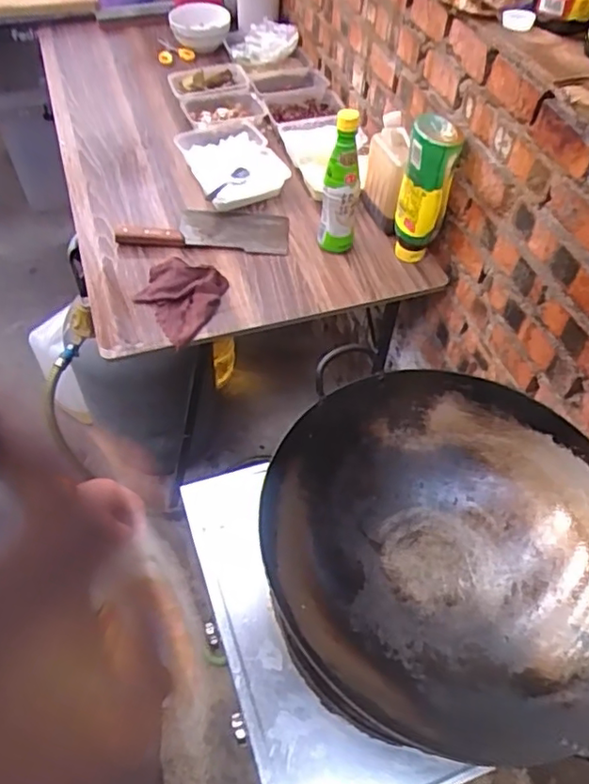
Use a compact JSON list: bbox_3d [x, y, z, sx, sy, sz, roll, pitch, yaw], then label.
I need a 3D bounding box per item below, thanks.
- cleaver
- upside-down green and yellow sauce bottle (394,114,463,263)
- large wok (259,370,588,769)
[{"bbox_3d":[-0.165,-0.305,1.118,0.306,0.020,0.107,4,52,0],"label":"cleaver"},{"bbox_3d":[0.212,-0.321,1.002,0.082,0.238,0.078,13,53,7],"label":"upside-down green and yellow sauce bottle"},{"bbox_3d":[0.180,0.197,0.725,0.417,0.149,0.423,1,52,-2],"label":"large wok"}]

